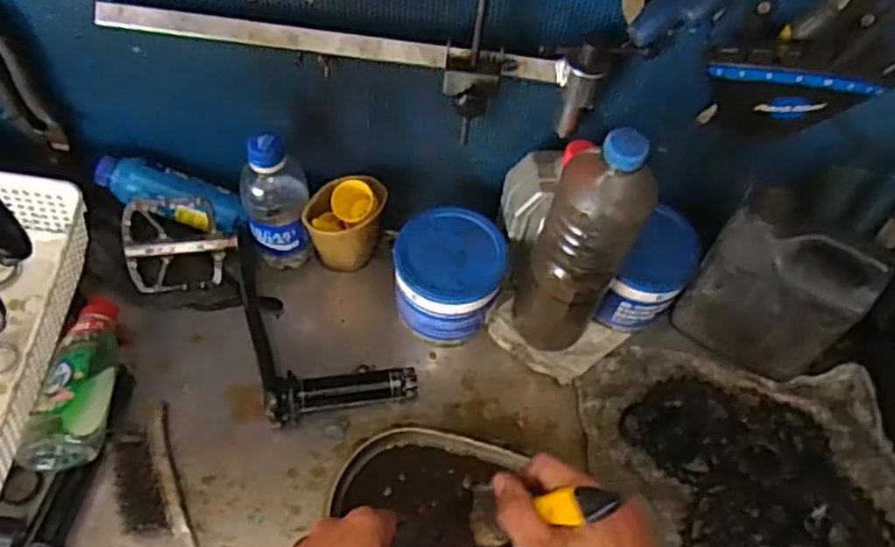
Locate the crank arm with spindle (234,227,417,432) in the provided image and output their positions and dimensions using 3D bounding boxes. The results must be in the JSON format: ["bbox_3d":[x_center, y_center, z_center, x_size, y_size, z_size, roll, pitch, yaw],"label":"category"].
[{"bbox_3d":[-0.121,0.039,0.675,0.136,0.056,0.196,-13,57,-13],"label":"crank arm with spindle"}]

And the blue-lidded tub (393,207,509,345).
[{"bbox_3d":[0.001,0.007,0.679,0.099,0.091,0.101,2,55,-3],"label":"blue-lidded tub"}]

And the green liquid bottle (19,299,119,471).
[{"bbox_3d":[-0.329,0.094,0.627,0.065,0.057,0.165,-1,55,-5],"label":"green liquid bottle"}]

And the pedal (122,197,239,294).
[{"bbox_3d":[-0.262,-0.028,0.688,0.102,0.092,0.021,-4,17,-14],"label":"pedal"}]

